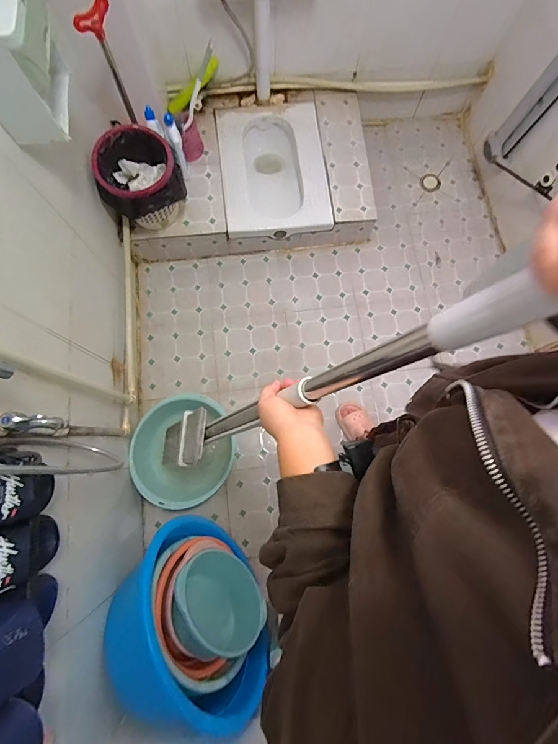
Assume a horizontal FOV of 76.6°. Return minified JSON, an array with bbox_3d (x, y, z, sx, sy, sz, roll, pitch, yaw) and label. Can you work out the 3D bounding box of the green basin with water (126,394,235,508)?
[{"bbox_3d":[-0.322,0.267,1.214,0.326,0.160,0.360,-9,77,-3],"label":"green basin with water"}]

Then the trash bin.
[{"bbox_3d":[-0.459,-0.625,1.209,0.241,0.251,0.257,0,77,-1],"label":"trash bin"}]

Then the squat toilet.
[{"bbox_3d":[-0.025,-0.812,1.462,0.412,0.193,0.569,-6,77,-2],"label":"squat toilet"}]

